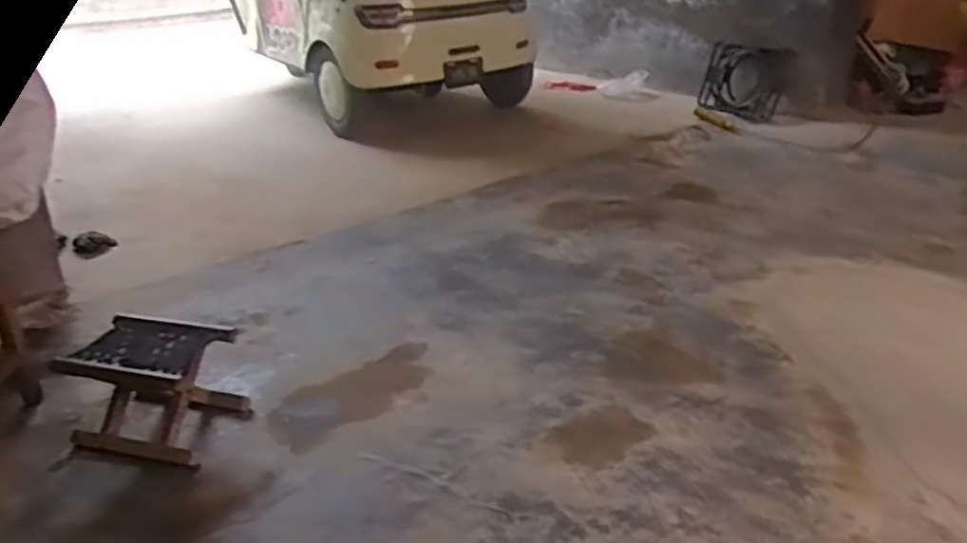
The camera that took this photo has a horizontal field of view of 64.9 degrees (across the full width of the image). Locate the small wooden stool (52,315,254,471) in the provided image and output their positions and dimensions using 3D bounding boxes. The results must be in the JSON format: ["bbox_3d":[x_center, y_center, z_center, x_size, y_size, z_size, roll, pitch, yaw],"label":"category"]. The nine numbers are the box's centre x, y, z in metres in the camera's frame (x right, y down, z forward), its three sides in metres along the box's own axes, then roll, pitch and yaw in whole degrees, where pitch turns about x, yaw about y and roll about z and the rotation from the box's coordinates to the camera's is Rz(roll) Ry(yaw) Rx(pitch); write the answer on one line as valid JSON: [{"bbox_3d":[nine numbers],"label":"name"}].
[{"bbox_3d":[-0.665,0.233,1.548,0.292,0.194,0.234,4,27,16],"label":"small wooden stool"}]

